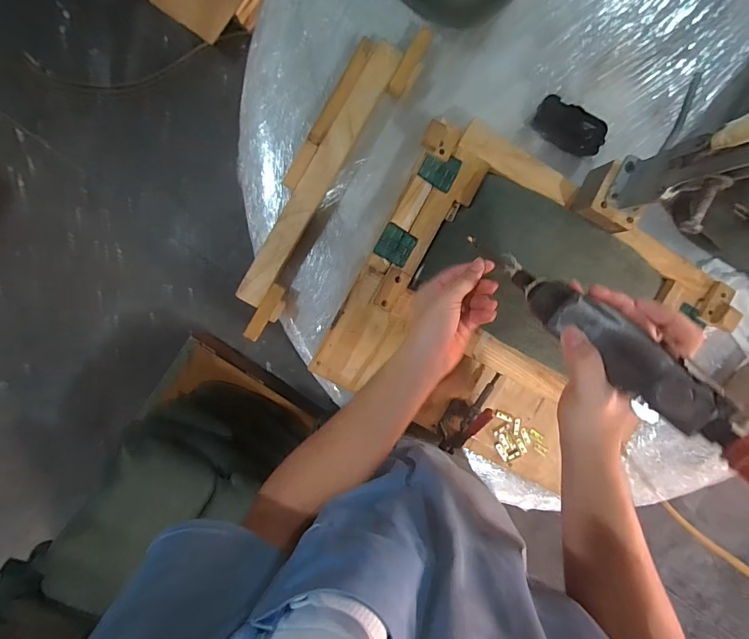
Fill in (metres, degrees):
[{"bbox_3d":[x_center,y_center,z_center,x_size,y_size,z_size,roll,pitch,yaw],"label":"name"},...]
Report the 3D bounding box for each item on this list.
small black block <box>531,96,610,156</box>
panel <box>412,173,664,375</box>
[{"bbox_3d":[0.291,-0.290,0.586,0.106,0.031,0.055,28,95,-8],"label":"small black block"},{"bbox_3d":[0.240,-0.059,0.556,0.315,0.029,0.204,28,95,-8],"label":"panel"}]

